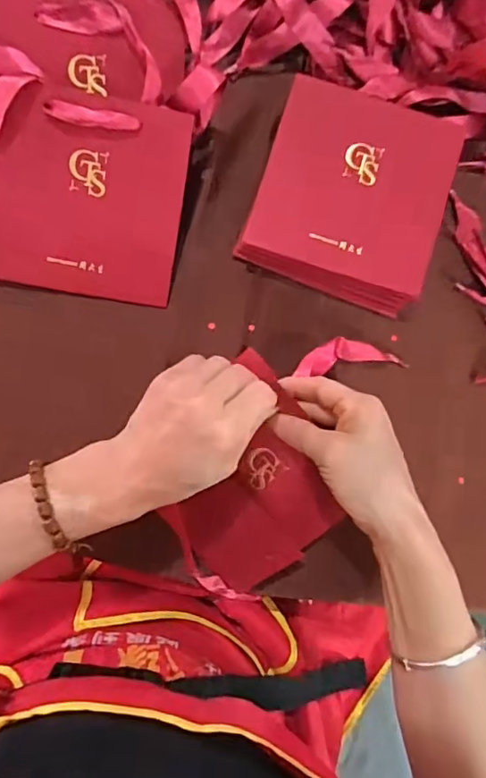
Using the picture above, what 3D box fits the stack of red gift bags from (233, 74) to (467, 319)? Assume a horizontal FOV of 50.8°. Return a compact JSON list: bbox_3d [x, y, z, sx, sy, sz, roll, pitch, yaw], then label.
[{"bbox_3d":[0.085,-0.149,0.401,0.139,0.041,0.149,19,81,-1],"label":"stack of red gift bags"}]

